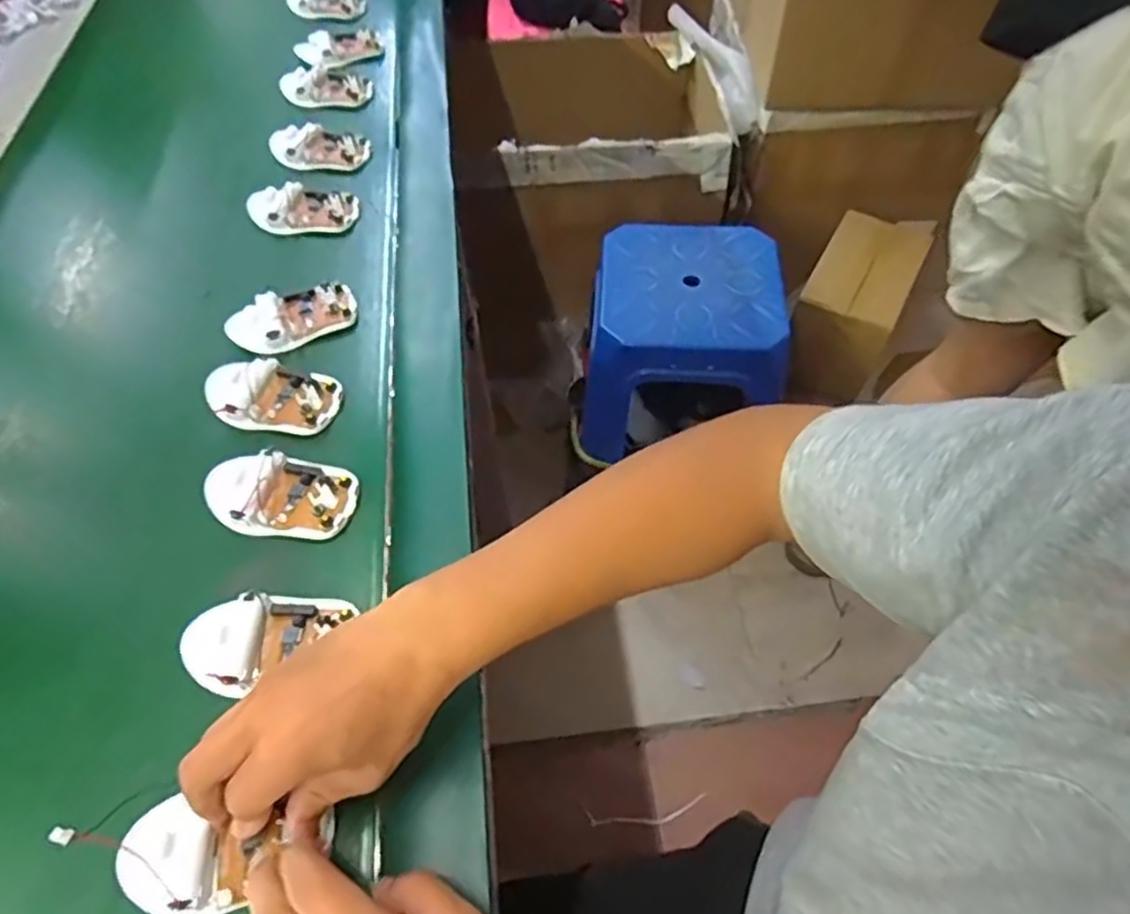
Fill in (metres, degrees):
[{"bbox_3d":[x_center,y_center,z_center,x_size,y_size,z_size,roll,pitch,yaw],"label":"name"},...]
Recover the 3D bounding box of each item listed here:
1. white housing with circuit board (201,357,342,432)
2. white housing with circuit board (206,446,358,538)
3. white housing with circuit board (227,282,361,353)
[{"bbox_3d":[-0.212,-0.048,0.513,0.094,0.023,0.052,7,55,6],"label":"white housing with circuit board"},{"bbox_3d":[-0.188,0.021,0.462,0.096,0.022,0.057,12,56,10],"label":"white housing with circuit board"},{"bbox_3d":[-0.216,-0.112,0.566,0.096,0.019,0.056,-29,59,-17],"label":"white housing with circuit board"}]

